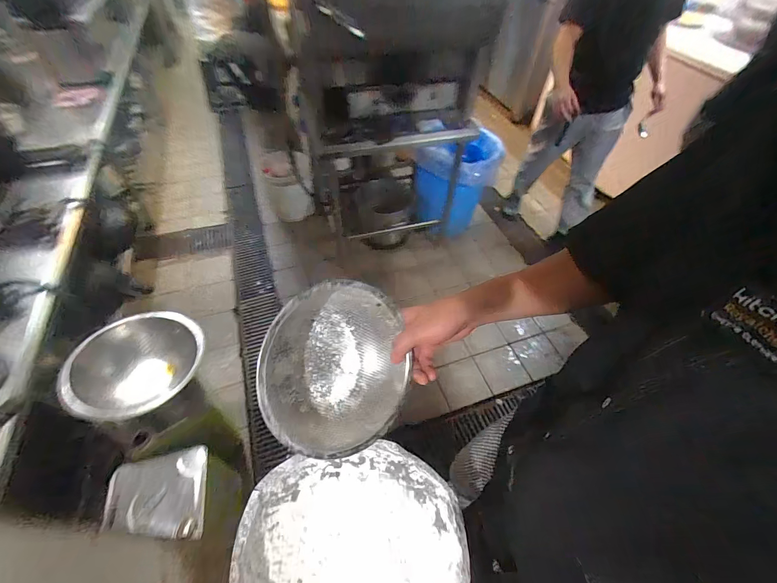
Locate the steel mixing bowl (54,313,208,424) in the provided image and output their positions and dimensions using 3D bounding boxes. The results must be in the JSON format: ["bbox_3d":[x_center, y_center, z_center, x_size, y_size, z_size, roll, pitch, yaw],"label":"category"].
[{"bbox_3d":[-0.697,0.213,0.975,0.305,0.152,0.340,19,52,13],"label":"steel mixing bowl"}]

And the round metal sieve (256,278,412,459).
[{"bbox_3d":[-0.063,0.087,0.409,0.190,0.080,0.190,6,81,-36],"label":"round metal sieve"}]

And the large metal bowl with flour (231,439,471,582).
[{"bbox_3d":[-0.040,0.329,0.406,0.257,0.083,0.220,-1,51,-3],"label":"large metal bowl with flour"}]

